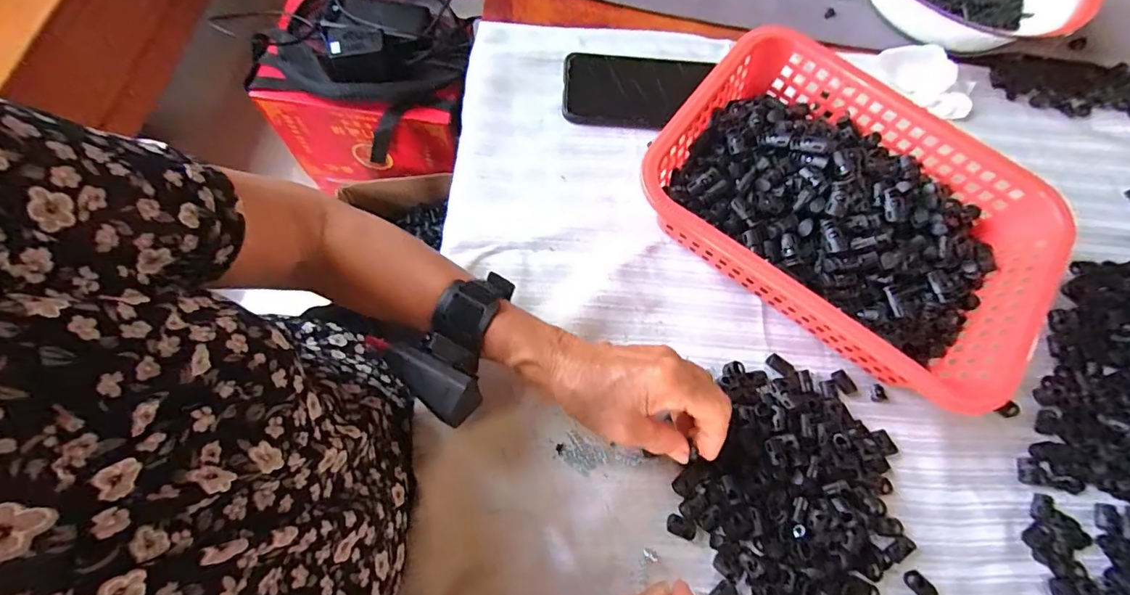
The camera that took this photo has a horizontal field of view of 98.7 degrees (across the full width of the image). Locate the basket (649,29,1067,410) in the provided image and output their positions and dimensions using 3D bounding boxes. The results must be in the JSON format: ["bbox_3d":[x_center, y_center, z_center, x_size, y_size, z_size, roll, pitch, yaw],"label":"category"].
[{"bbox_3d":[0.228,-0.072,0.408,0.300,0.076,0.213,36,72,9],"label":"basket"}]

